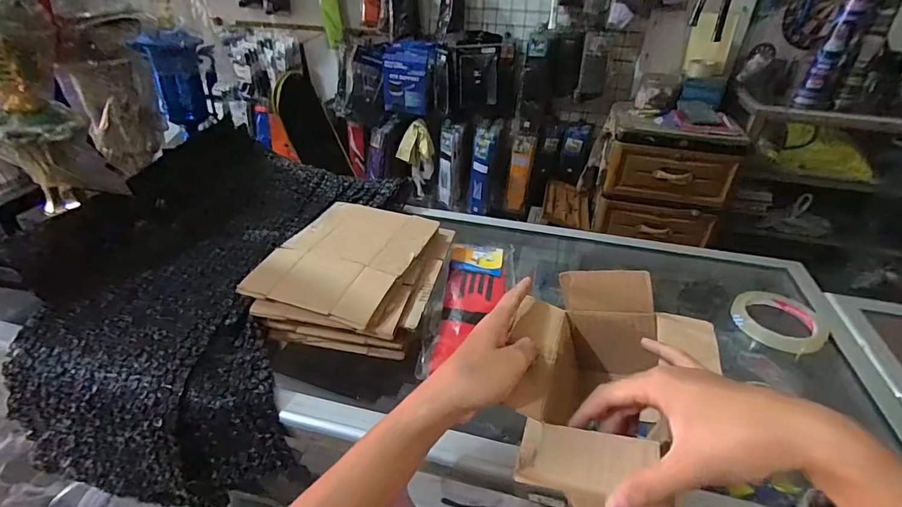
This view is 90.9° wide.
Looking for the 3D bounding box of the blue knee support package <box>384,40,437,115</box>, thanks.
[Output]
[{"bbox_3d":[-0.174,-0.719,1.815,0.197,0.274,0.037,-5,30,-25],"label":"blue knee support package"}]

